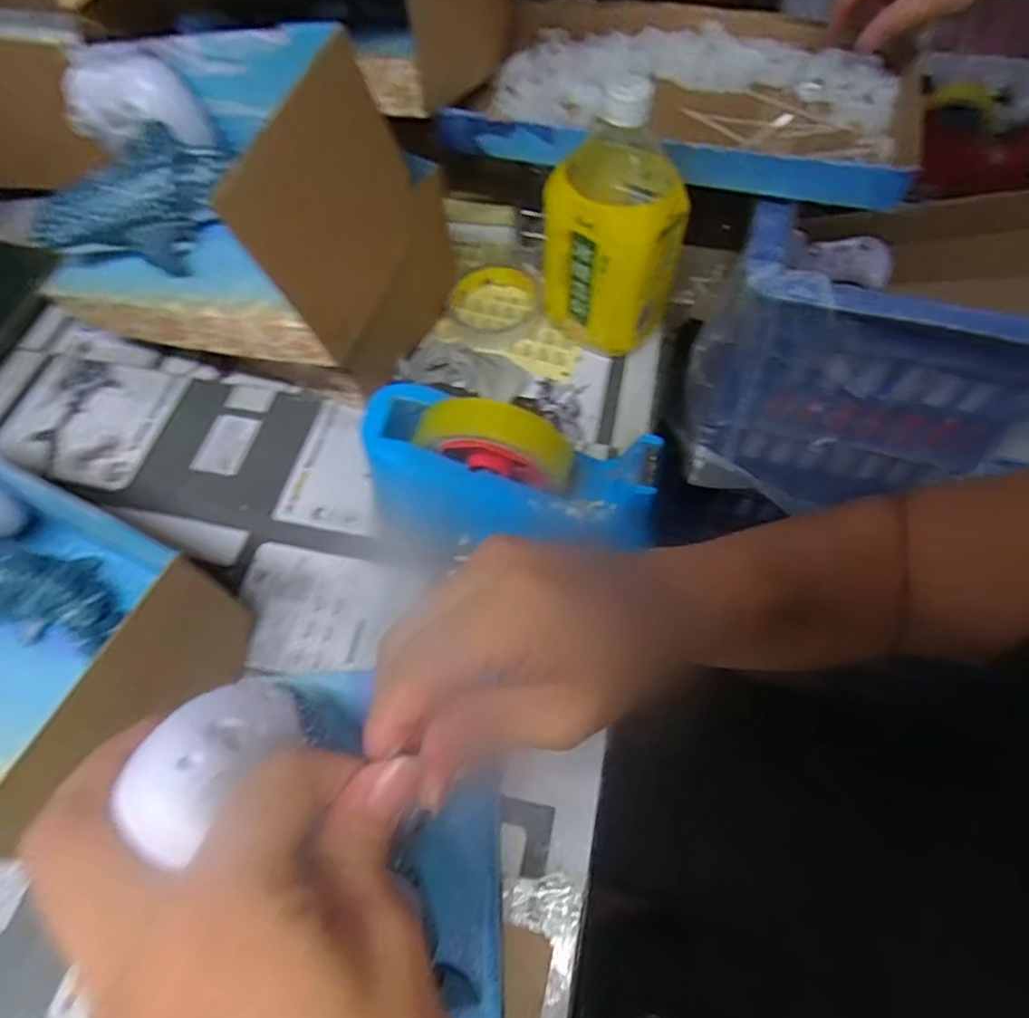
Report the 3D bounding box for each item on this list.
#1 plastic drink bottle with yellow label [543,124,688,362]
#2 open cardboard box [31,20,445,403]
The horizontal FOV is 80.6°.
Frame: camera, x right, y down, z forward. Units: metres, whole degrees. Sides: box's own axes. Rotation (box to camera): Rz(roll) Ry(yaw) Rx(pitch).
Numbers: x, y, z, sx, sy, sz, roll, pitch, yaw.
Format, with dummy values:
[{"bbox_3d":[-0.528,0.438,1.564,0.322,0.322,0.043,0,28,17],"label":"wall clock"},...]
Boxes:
[{"bbox_3d":[0.077,-0.203,0.486,0.097,0.150,0.093,10,62,7],"label":"plastic drink bottle with yellow label"},{"bbox_3d":[-0.214,-0.218,0.466,0.273,0.215,0.188,19,64,11],"label":"open cardboard box"}]

